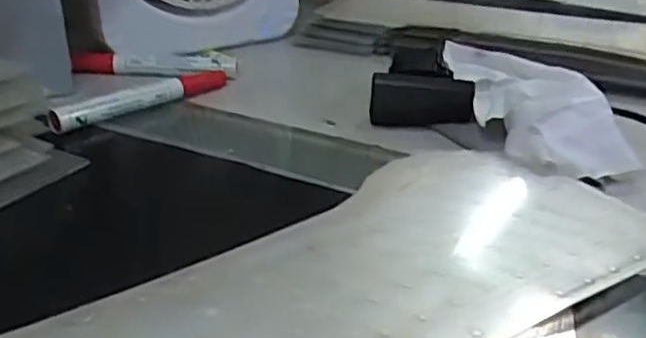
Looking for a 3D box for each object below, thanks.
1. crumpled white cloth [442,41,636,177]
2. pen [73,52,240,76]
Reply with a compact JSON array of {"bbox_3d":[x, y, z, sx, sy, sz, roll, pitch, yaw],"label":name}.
[{"bbox_3d":[0.138,-0.047,0.453,0.078,0.030,0.161,-3,27,-11],"label":"crumpled white cloth"},{"bbox_3d":[-0.132,-0.082,0.535,0.125,0.018,0.015,1,26,-2],"label":"pen"}]

